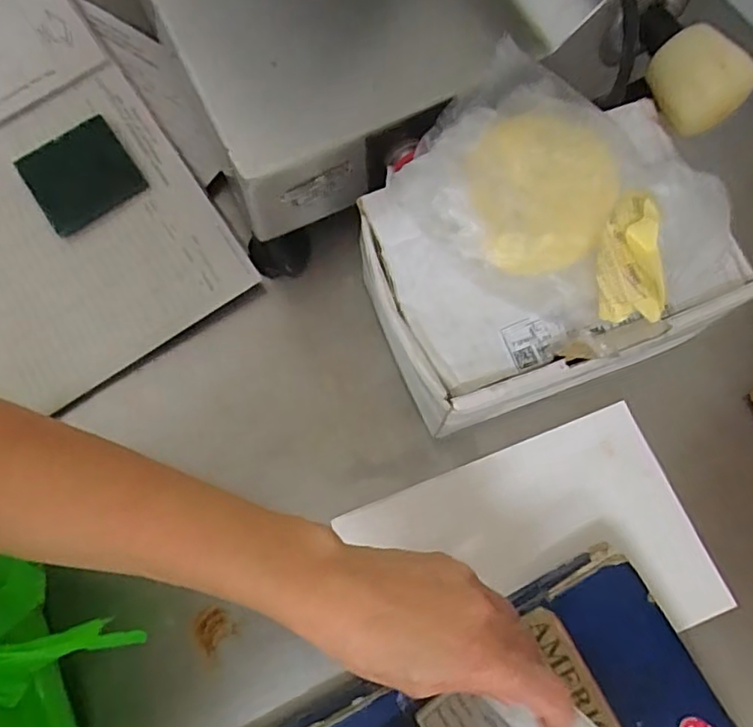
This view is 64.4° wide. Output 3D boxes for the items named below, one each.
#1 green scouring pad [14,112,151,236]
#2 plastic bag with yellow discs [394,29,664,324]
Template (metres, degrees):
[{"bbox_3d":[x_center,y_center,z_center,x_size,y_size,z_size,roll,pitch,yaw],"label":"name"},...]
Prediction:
[{"bbox_3d":[-0.226,-0.145,0.456,0.074,0.008,0.080,-33,76,-9],"label":"green scouring pad"},{"bbox_3d":[0.097,-0.096,0.328,0.141,0.048,0.114,31,75,10],"label":"plastic bag with yellow discs"}]

